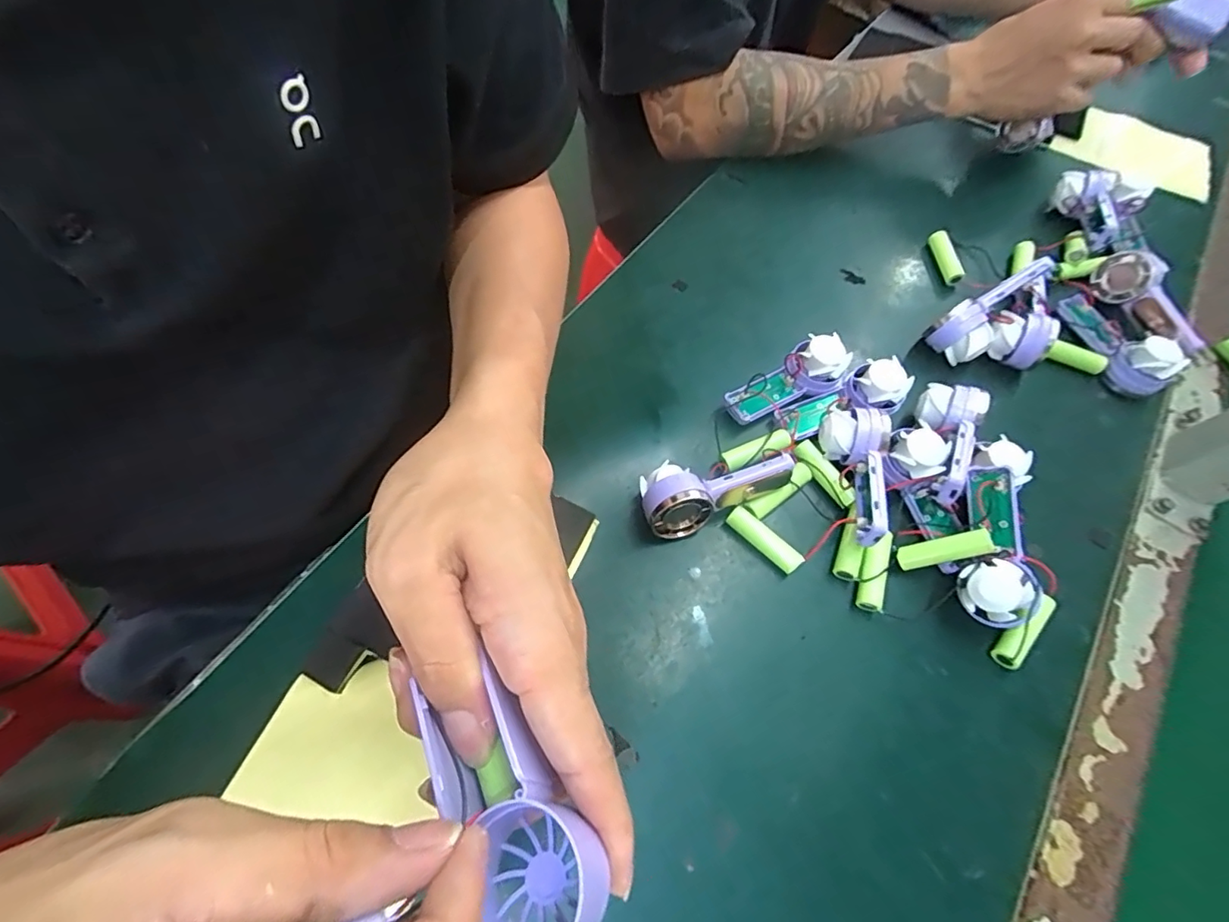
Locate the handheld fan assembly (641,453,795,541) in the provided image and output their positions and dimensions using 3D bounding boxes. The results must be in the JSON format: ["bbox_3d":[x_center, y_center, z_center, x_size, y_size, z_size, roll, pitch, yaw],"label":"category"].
[{"bbox_3d":[0.061,0.016,0.336,0.093,0.037,0.040,-21,68,-13],"label":"handheld fan assembly"}]

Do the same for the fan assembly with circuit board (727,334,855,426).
[{"bbox_3d":[0.119,-0.057,0.376,0.091,0.028,0.034,-25,69,-14],"label":"fan assembly with circuit board"}]

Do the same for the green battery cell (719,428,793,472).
[{"bbox_3d":[0.096,-0.007,0.356,0.052,0.015,0.015,-22,68,-24],"label":"green battery cell"}]

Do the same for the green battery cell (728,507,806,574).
[{"bbox_3d":[0.093,0.050,0.339,0.050,0.015,0.014,40,69,18],"label":"green battery cell"}]

